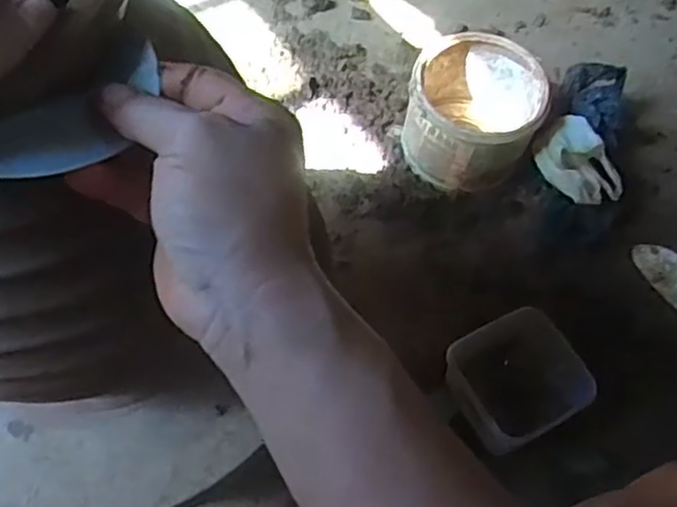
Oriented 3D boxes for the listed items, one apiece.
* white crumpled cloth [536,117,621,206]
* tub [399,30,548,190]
[{"bbox_3d":[0.315,-0.126,0.916,0.085,0.055,0.128,-23,65,-14],"label":"white crumpled cloth"},{"bbox_3d":[0.187,-0.192,0.965,0.170,0.133,0.187,1,61,-2],"label":"tub"}]

